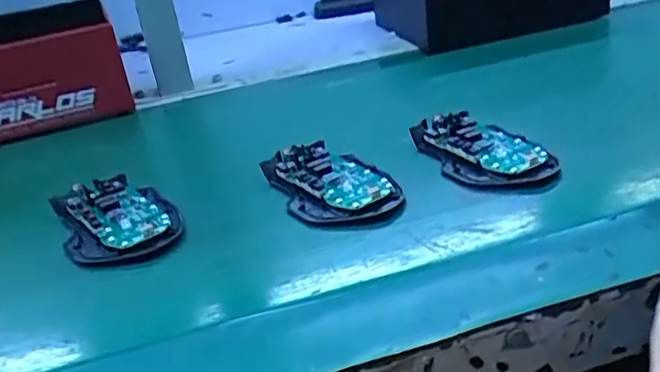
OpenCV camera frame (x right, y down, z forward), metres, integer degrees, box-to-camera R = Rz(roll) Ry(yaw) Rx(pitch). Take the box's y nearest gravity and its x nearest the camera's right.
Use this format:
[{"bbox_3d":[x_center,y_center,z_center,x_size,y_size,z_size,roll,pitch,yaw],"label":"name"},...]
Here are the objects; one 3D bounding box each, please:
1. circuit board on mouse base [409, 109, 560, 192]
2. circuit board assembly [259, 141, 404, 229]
[{"bbox_3d":[0.107,-0.027,0.455,0.064,0.020,0.106,-15,29,-17],"label":"circuit board on mouse base"},{"bbox_3d":[0.002,-0.002,0.437,0.067,0.023,0.105,-17,29,-20],"label":"circuit board assembly"}]

